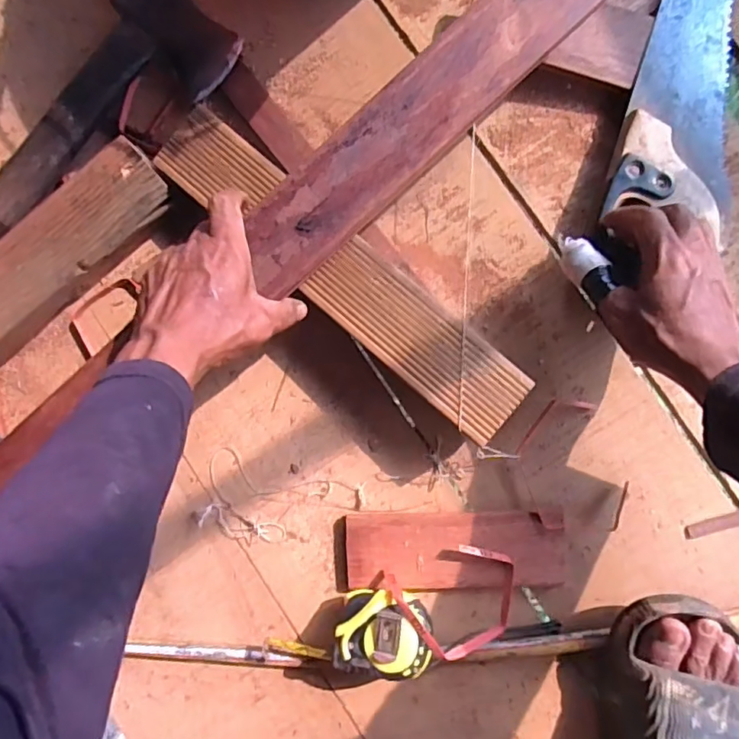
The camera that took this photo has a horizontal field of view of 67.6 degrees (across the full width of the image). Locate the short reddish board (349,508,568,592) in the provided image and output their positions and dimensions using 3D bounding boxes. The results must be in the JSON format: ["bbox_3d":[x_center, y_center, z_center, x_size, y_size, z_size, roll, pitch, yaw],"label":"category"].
[{"bbox_3d":[0.076,0.159,0.487,0.188,0.019,0.065,-4,88,5],"label":"short reddish board"}]

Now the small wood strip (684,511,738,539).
[{"bbox_3d":[0.306,0.132,0.475,0.065,0.007,0.012,-20,87,4],"label":"small wood strip"}]

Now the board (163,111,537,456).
[{"bbox_3d":[-0.029,-0.087,0.462,0.372,0.020,0.066,42,92,5],"label":"board"}]

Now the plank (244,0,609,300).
[{"bbox_3d":[0.036,-0.193,0.429,0.335,0.013,0.066,-42,85,2],"label":"plank"}]

